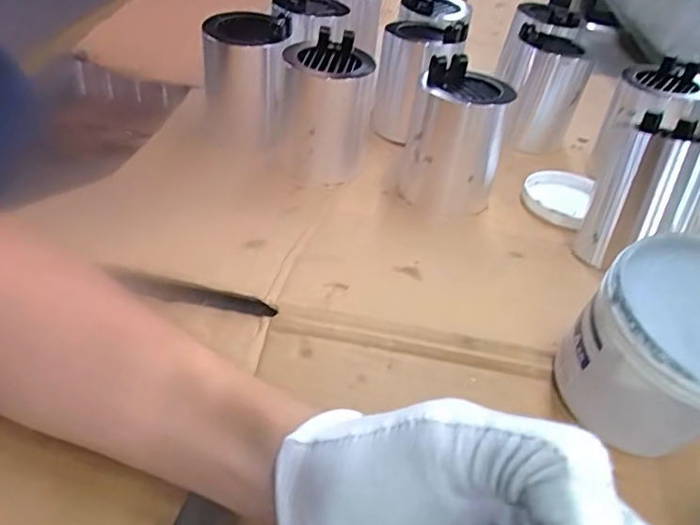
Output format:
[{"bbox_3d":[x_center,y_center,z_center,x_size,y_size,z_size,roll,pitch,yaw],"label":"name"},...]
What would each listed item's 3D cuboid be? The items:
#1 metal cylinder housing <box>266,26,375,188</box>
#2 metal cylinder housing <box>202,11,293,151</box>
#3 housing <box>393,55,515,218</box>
[{"bbox_3d":[-0.030,-0.150,0.537,0.094,0.112,0.100,-2,43,-11],"label":"metal cylinder housing"},{"bbox_3d":[-0.106,-0.186,0.568,0.084,0.123,0.076,-5,43,-14],"label":"metal cylinder housing"},{"bbox_3d":[0.095,-0.114,0.509,0.084,0.112,0.088,12,42,4],"label":"housing"}]

